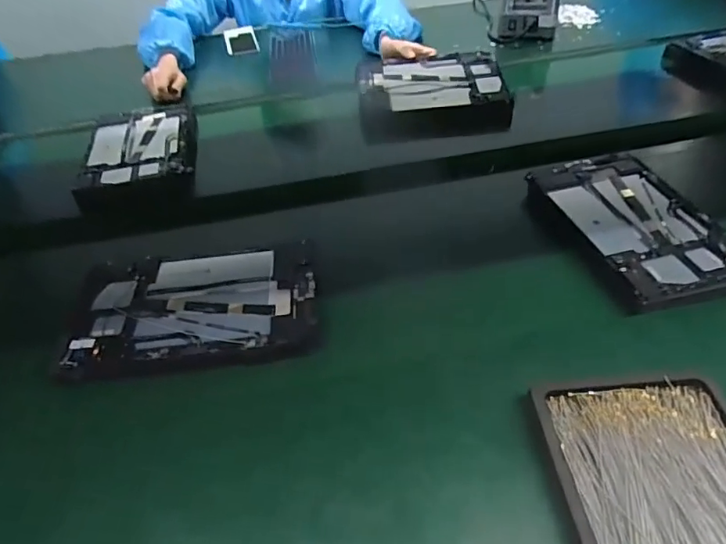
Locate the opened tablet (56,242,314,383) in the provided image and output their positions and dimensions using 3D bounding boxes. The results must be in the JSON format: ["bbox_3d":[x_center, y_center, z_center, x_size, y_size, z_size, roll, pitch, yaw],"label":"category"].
[{"bbox_3d":[-0.173,0.033,0.548,0.243,0.014,0.162,-7,44,-3],"label":"opened tablet"}]

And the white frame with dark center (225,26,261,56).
[{"bbox_3d":[-0.270,-0.515,1.168,0.068,0.004,0.129,-8,50,-14],"label":"white frame with dark center"}]

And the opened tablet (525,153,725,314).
[{"bbox_3d":[0.314,-0.058,0.607,0.147,0.022,0.248,-13,45,-9],"label":"opened tablet"}]

